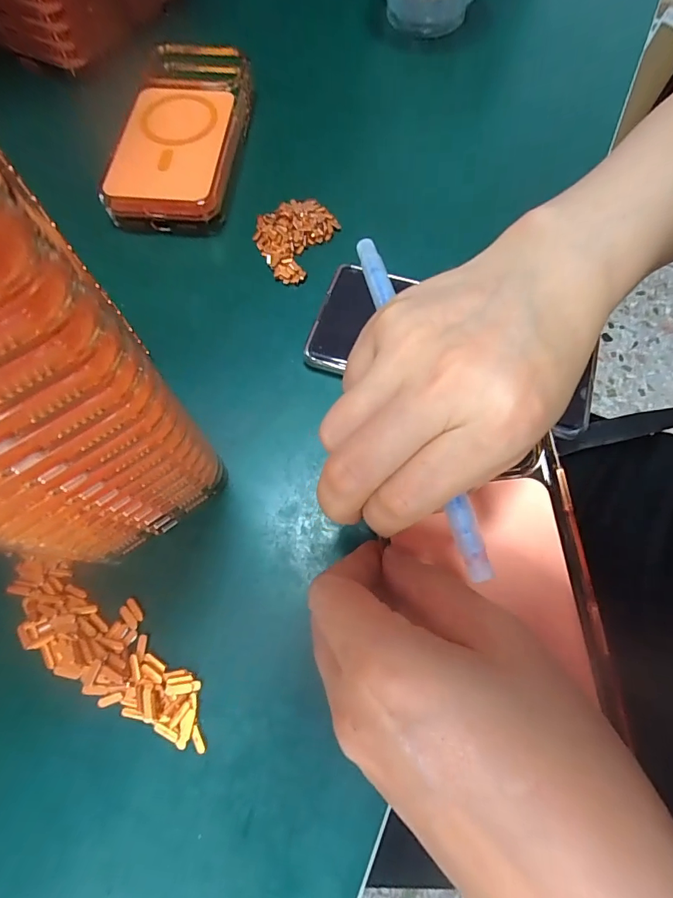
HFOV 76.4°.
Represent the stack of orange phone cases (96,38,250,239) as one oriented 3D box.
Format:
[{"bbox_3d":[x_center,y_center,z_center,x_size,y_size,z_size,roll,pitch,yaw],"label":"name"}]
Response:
[{"bbox_3d":[-0.108,-0.231,0.309,0.075,0.024,0.166,4,69,1],"label":"stack of orange phone cases"}]

